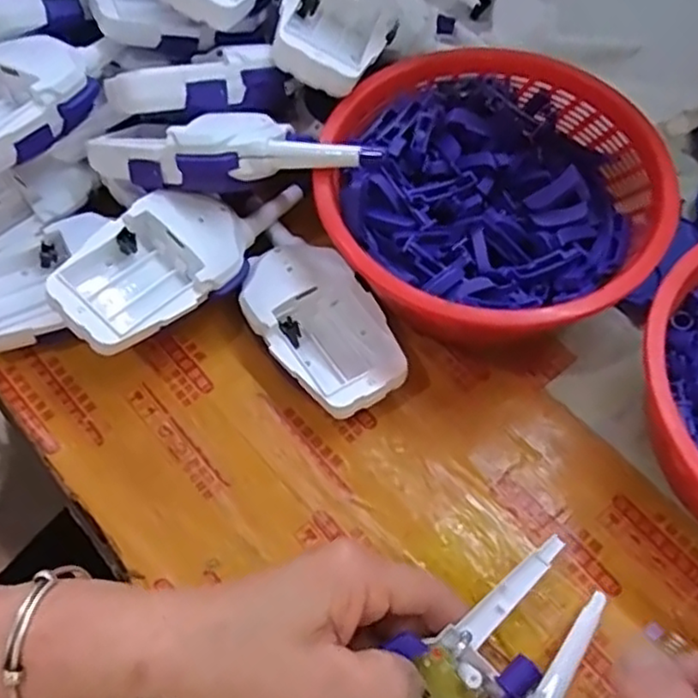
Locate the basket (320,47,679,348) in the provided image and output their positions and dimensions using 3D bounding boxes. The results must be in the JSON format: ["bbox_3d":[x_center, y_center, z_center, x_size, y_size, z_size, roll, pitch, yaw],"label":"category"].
[{"bbox_3d":[0.074,-0.079,0.384,0.173,0.064,0.178,0,64,0],"label":"basket"}]

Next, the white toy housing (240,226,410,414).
[{"bbox_3d":[-0.020,-0.016,0.385,0.061,0.033,0.120,-34,69,-16],"label":"white toy housing"}]

